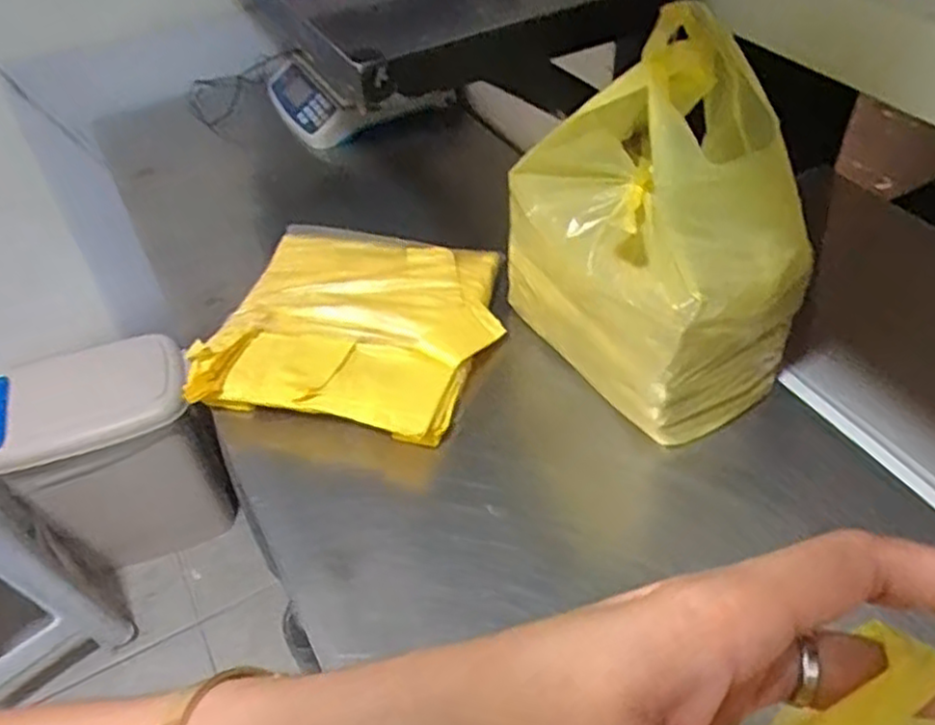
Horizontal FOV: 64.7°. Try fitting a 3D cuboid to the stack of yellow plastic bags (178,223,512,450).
[{"bbox_3d":[-0.108,-0.041,0.743,0.260,0.033,0.257,9,46,13],"label":"stack of yellow plastic bags"}]

